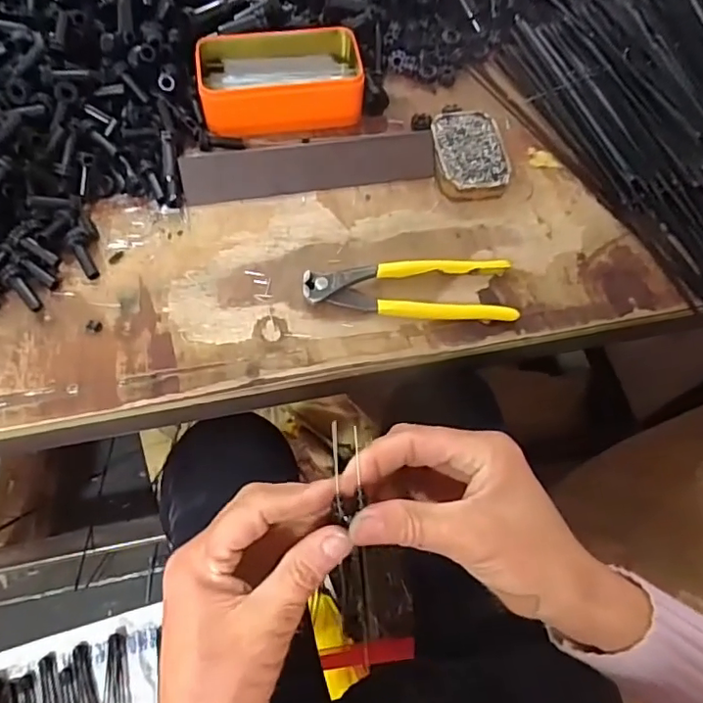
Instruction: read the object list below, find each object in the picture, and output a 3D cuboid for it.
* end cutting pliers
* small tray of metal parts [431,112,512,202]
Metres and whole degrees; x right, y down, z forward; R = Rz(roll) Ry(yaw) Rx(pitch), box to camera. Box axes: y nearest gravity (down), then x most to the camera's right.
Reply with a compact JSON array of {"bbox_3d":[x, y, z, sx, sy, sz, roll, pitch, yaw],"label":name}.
[{"bbox_3d":[0.046,-0.049,0.439,0.164,0.014,0.049,1,65,-3],"label":"end cutting pliers"},{"bbox_3d":[0.105,-0.174,0.494,0.063,0.024,0.089,-4,65,-6],"label":"small tray of metal parts"}]

